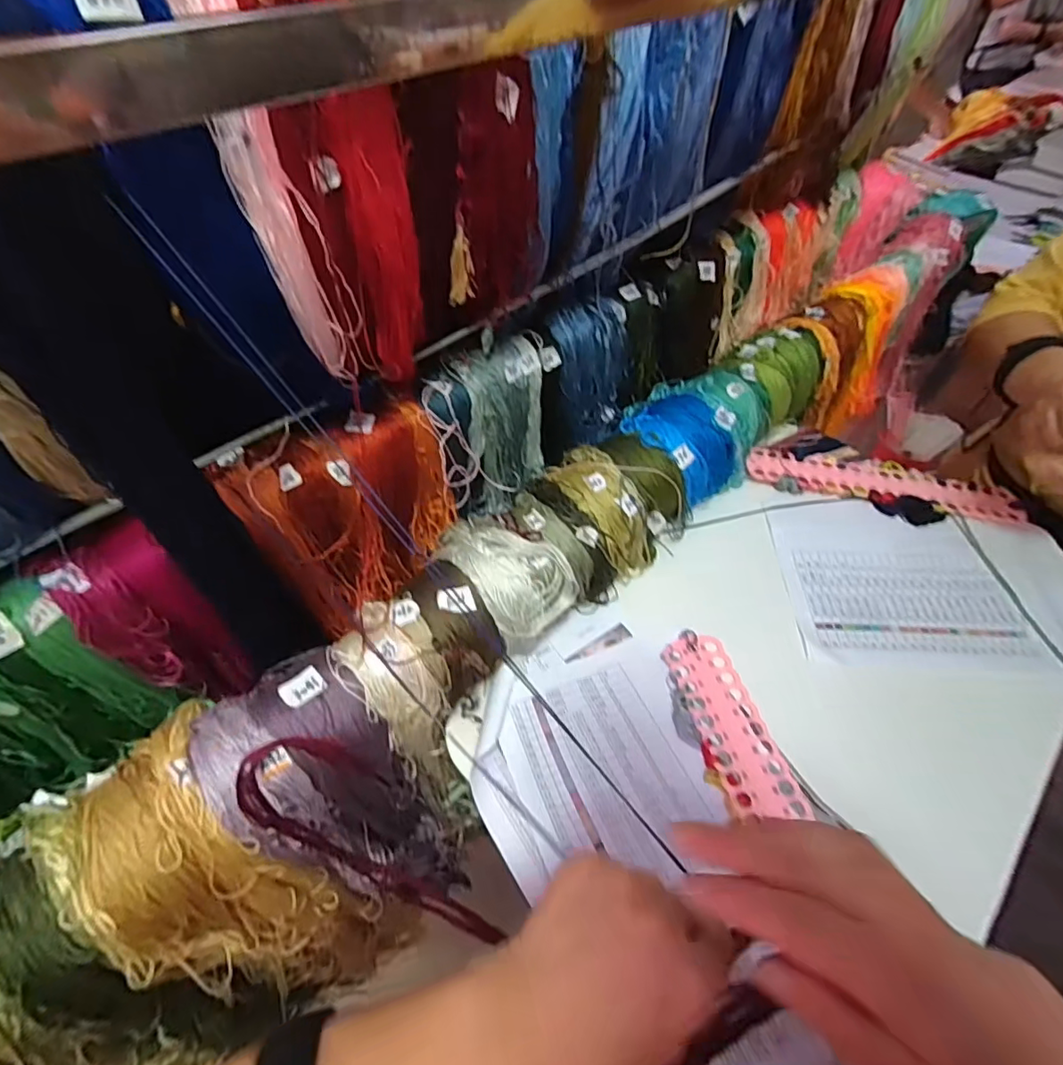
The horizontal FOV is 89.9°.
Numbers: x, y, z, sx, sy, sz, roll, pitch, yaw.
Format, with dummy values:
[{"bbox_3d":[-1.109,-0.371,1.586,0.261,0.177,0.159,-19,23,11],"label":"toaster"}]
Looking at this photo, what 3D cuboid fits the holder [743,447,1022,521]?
[{"bbox_3d":[0.403,-0.063,0.625,0.285,0.012,0.066,12,47,17],"label":"holder"}]

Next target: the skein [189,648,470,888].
[{"bbox_3d":[-0.174,0.243,0.504,0.109,0.361,0.129,-35,61,-25],"label":"skein"}]

